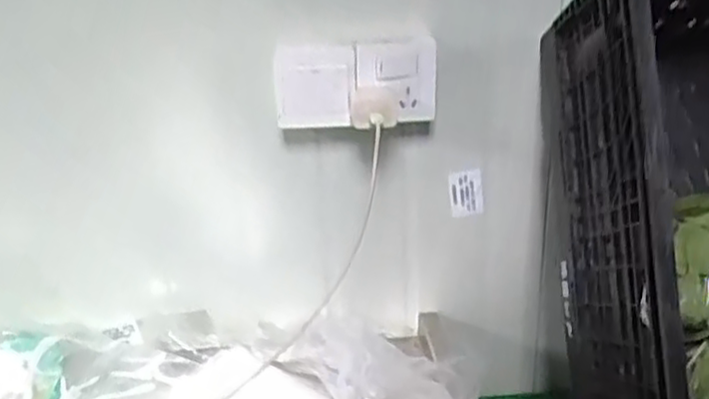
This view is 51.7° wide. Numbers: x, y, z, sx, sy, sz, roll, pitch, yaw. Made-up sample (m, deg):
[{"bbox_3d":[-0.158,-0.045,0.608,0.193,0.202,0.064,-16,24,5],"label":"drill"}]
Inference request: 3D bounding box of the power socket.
[{"bbox_3d":[0.000,-0.124,0.781,0.173,0.092,0.044,-3,24,1],"label":"power socket"}]

